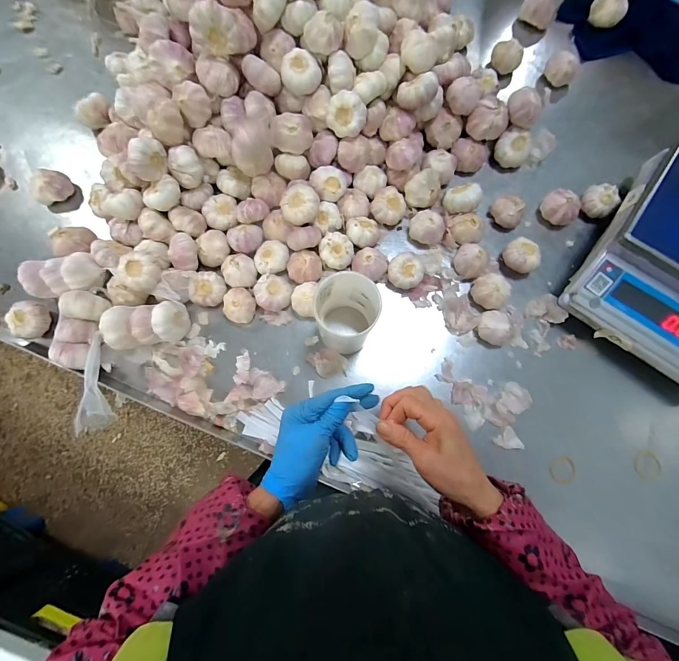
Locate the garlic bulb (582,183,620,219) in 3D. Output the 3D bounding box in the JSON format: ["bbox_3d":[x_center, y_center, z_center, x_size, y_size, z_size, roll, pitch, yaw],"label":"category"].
[{"bbox_3d":[0.454,-0.229,0.559,0.049,0.039,0.045,31,81,6],"label":"garlic bulb"}]

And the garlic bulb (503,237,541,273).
[{"bbox_3d":[0.303,-0.123,0.534,0.045,0.048,0.055,-40,82,-6],"label":"garlic bulb"}]

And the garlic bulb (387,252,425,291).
[{"bbox_3d":[0.109,-0.096,0.527,0.056,0.037,0.053,0,79,1],"label":"garlic bulb"}]

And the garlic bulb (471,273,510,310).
[{"bbox_3d":[0.248,-0.064,0.522,0.051,0.037,0.052,0,79,1],"label":"garlic bulb"}]

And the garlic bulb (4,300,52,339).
[{"bbox_3d":[-0.508,-0.018,0.523,0.049,0.045,0.060,20,80,4],"label":"garlic bulb"}]

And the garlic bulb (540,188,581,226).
[{"bbox_3d":[0.385,-0.214,0.557,0.054,0.045,0.061,-33,81,-5],"label":"garlic bulb"}]

